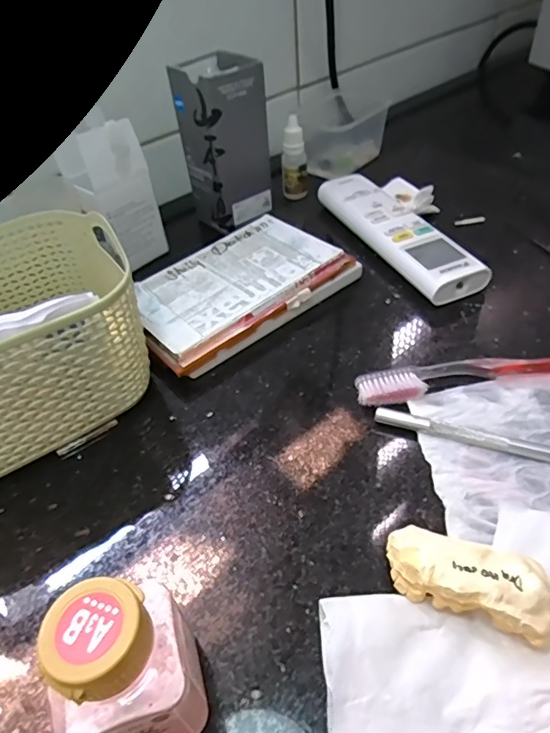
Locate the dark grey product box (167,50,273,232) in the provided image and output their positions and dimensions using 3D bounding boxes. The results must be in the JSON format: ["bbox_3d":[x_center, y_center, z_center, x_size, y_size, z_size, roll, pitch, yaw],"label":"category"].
[{"bbox_3d":[-0.043,-0.195,0.438,0.057,0.128,0.057,-34,49,-26],"label":"dark grey product box"}]

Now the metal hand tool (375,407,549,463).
[{"bbox_3d":[0.120,0.039,0.254,0.136,0.009,0.009,10,45,18],"label":"metal hand tool"}]

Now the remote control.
[{"bbox_3d":[0.092,-0.105,0.395,0.043,0.030,0.168,-21,44,-14],"label":"remote control"}]

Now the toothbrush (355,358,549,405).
[{"bbox_3d":[0.140,0.001,0.289,0.185,0.012,0.020,-8,42,-1],"label":"toothbrush"}]

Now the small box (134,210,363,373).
[{"bbox_3d":[-0.027,-0.056,0.360,0.151,0.030,0.094,-30,47,-23],"label":"small box"}]

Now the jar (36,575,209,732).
[{"bbox_3d":[-0.050,0.099,0.167,0.039,0.075,0.039,-20,44,-13],"label":"jar"}]

